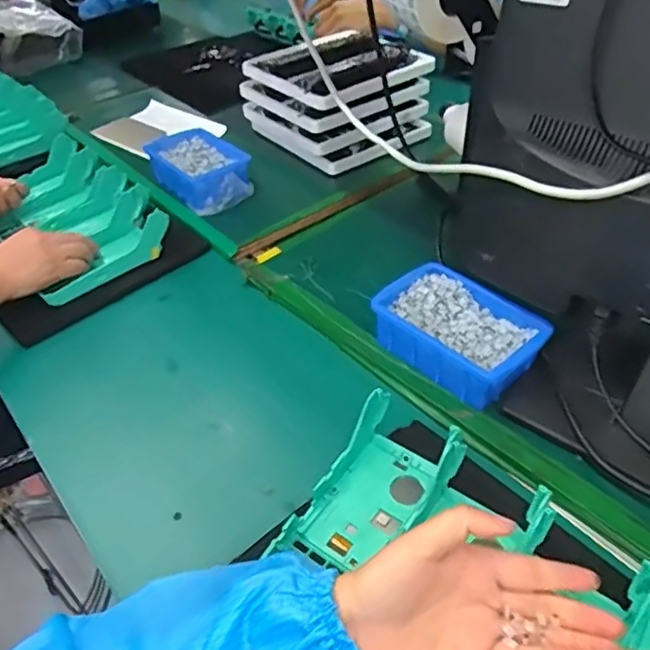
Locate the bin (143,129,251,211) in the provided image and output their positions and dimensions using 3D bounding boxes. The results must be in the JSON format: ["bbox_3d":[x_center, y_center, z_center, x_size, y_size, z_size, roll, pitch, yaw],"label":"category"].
[{"bbox_3d":[-0.175,-0.221,0.852,0.116,0.048,0.162,-21,45,-20],"label":"bin"}]

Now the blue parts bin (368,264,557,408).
[{"bbox_3d":[0.126,0.007,0.574,0.101,0.052,0.149,-32,49,-29],"label":"blue parts bin"}]

